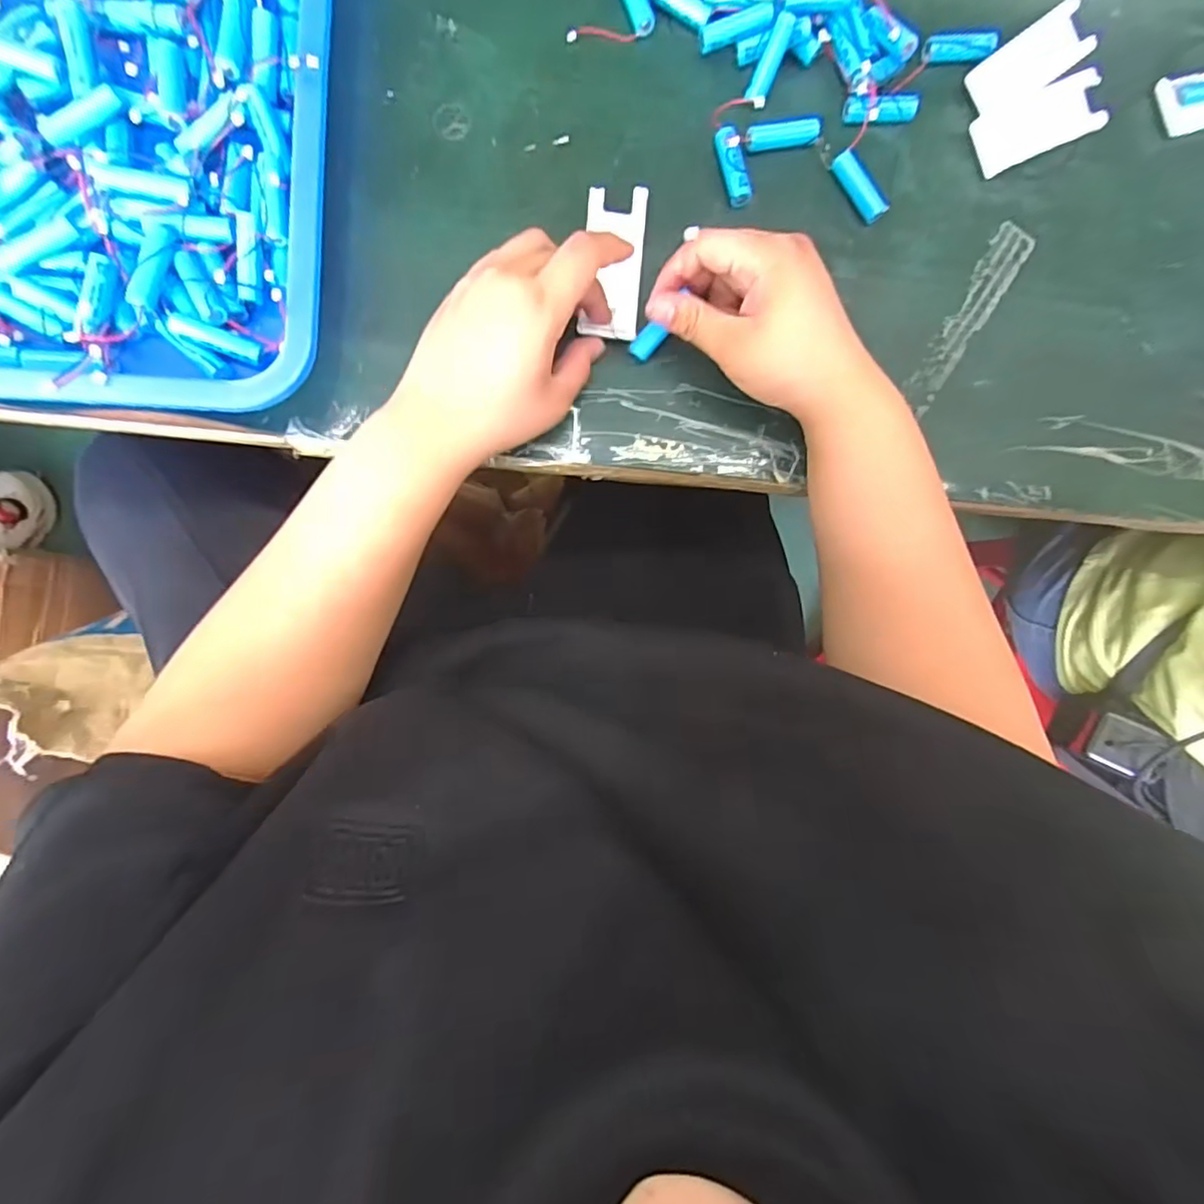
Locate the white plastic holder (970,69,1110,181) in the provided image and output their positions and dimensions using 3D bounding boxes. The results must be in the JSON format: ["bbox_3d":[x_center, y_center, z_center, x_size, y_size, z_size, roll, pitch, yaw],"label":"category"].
[{"bbox_3d":[0.320,-0.351,0.432,0.108,0.009,0.043,-27,89,-6],"label":"white plastic holder"}]

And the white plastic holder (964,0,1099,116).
[{"bbox_3d":[0.309,-0.391,0.425,0.102,0.012,0.038,-35,90,-6],"label":"white plastic holder"}]

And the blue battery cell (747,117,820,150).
[{"bbox_3d":[0.127,-0.327,0.411,0.055,0.011,0.016,-8,87,-5],"label":"blue battery cell"}]

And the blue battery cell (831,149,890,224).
[{"bbox_3d":[0.181,-0.291,0.413,0.015,0.017,0.052,-32,90,-6],"label":"blue battery cell"}]

